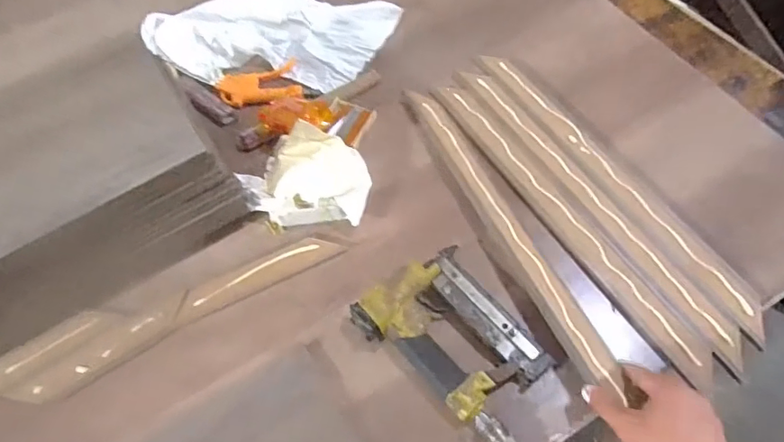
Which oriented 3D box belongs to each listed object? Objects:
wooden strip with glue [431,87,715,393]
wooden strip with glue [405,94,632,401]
[{"bbox_3d":[0.206,-0.014,0.645,0.048,0.011,0.489,-30,66,-12],"label":"wooden strip with glue"},{"bbox_3d":[0.135,-0.002,0.631,0.040,0.024,0.464,-23,62,-9],"label":"wooden strip with glue"}]

